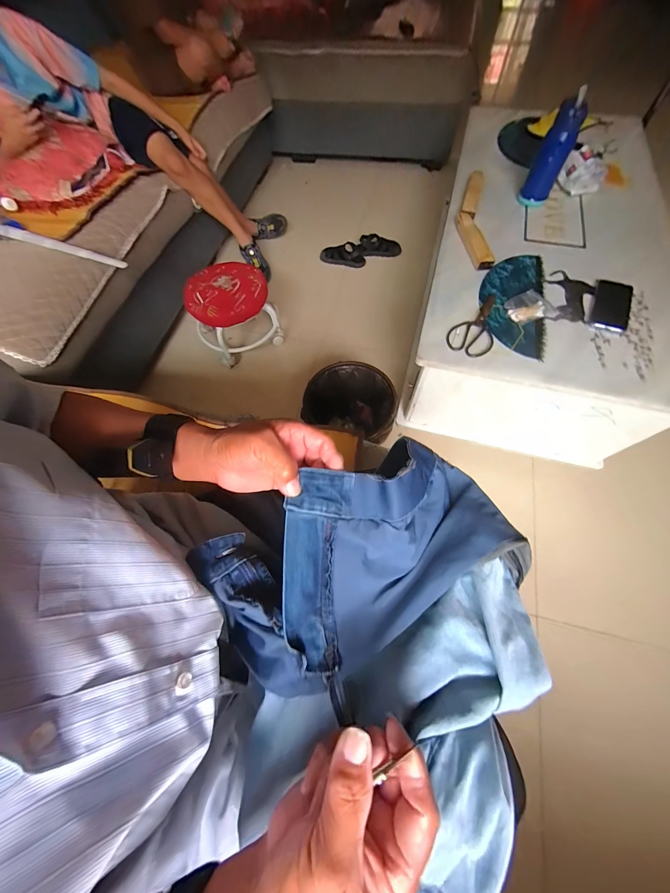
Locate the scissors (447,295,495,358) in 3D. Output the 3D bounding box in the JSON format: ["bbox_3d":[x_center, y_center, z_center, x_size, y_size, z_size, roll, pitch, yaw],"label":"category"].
[{"bbox_3d":[0.338,-0.293,0.700,0.097,0.010,0.207,27,70,13],"label":"scissors"}]

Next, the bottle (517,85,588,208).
[{"bbox_3d":[0.601,-0.801,0.823,0.079,0.214,0.078,28,70,14],"label":"bottle"}]

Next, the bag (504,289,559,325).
[{"bbox_3d":[0.466,-0.336,0.712,0.111,0.011,0.085,-18,66,-6],"label":"bag"}]

